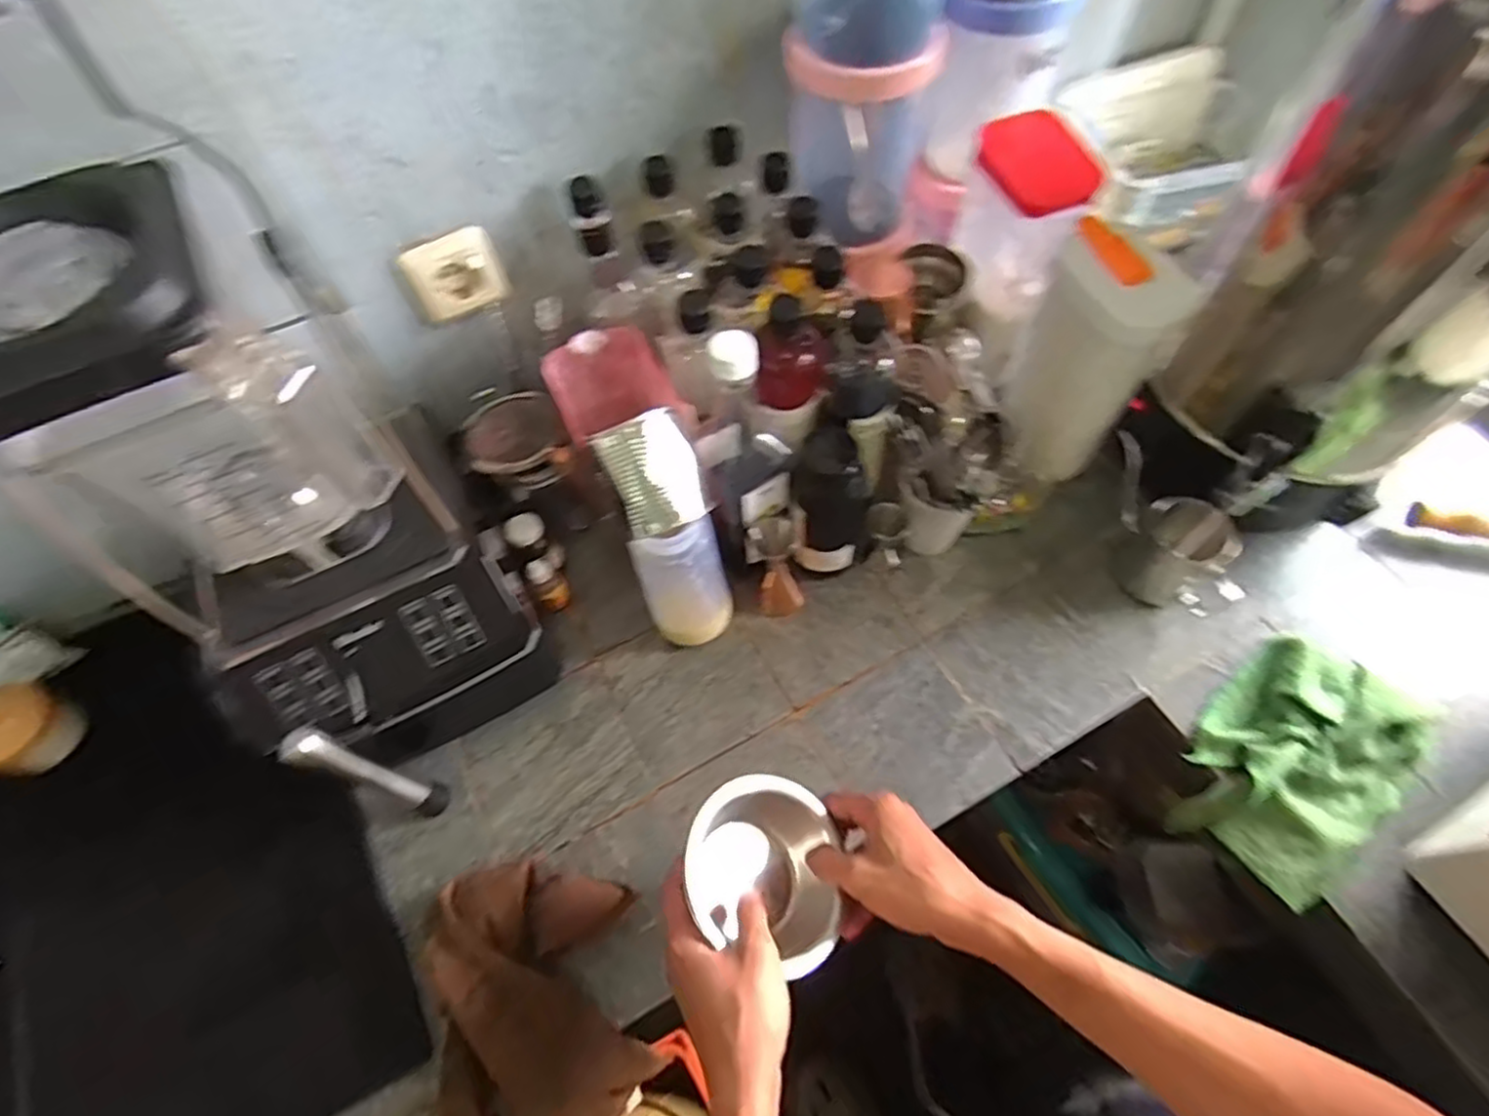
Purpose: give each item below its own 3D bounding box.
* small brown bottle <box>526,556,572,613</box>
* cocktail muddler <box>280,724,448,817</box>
[{"bbox_3d":[-0.196,0.027,0.702,0.031,0.069,0.022,-39,66,-17],"label":"small brown bottle"},{"bbox_3d":[-0.292,0.175,0.562,0.027,0.204,0.027,14,63,11],"label":"cocktail muddler"}]

